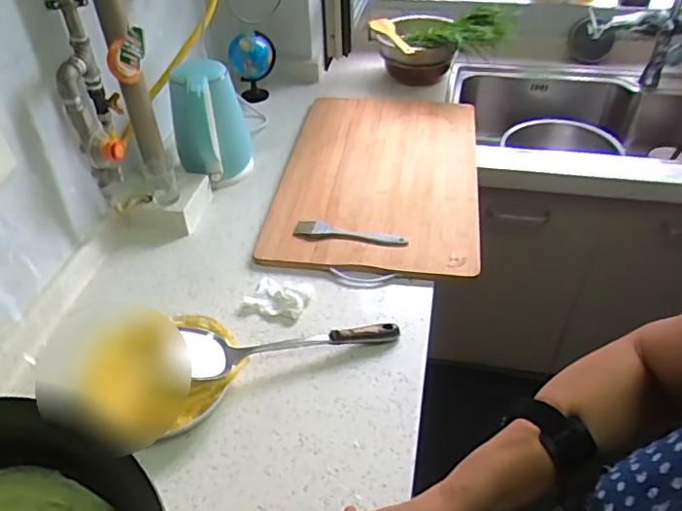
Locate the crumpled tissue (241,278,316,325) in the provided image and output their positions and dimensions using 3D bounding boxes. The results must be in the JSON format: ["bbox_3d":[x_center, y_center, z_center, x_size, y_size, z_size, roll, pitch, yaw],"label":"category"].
[{"bbox_3d":[-0.102,0.062,0.914,0.106,0.028,0.088,11,44,14],"label":"crumpled tissue"}]

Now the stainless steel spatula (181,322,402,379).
[{"bbox_3d":[-0.070,0.128,0.804,0.321,0.068,0.092,-9,43,-8],"label":"stainless steel spatula"}]

